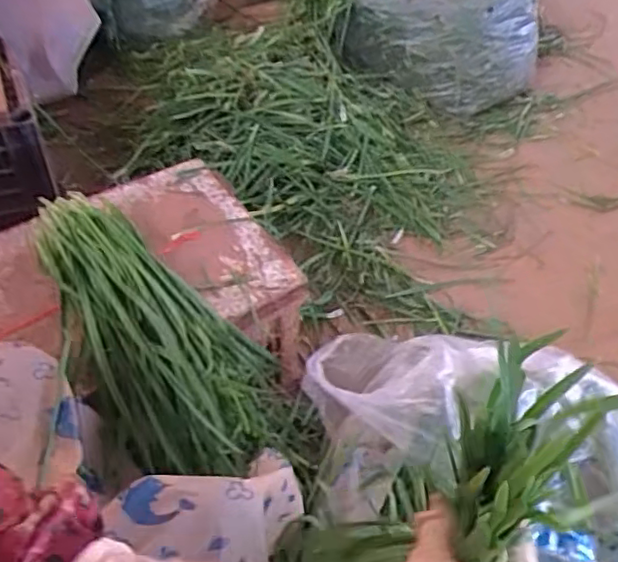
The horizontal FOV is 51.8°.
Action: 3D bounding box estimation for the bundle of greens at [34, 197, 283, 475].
[{"bbox_3d":[-0.199,0.055,0.813,0.196,0.095,0.420,-32,74,-26],"label":"bundle of greens"}]

